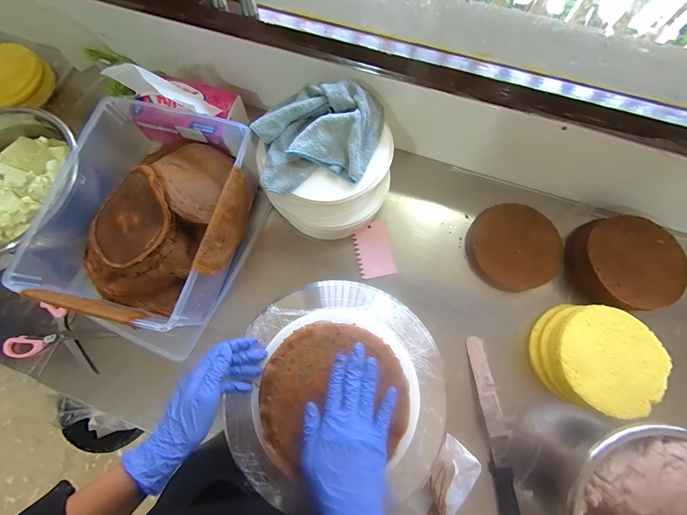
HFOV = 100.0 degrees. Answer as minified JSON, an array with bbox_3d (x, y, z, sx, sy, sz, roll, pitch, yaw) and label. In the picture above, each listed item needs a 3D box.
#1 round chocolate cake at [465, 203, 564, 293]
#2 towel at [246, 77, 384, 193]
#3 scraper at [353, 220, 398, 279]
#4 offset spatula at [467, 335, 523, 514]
[{"bbox_3d":[0.322,-0.021,0.549,0.160,0.031,0.162,0,75,1],"label":"round chocolate cake"},{"bbox_3d":[-0.040,-0.202,0.471,0.214,0.052,0.171,-6,75,0],"label":"towel"},{"bbox_3d":[0.061,-0.015,0.568,0.068,0.004,0.106,-11,79,-4],"label":"scraper"},{"bbox_3d":[0.251,0.292,0.470,0.037,0.023,0.308,-5,75,0],"label":"offset spatula"}]

